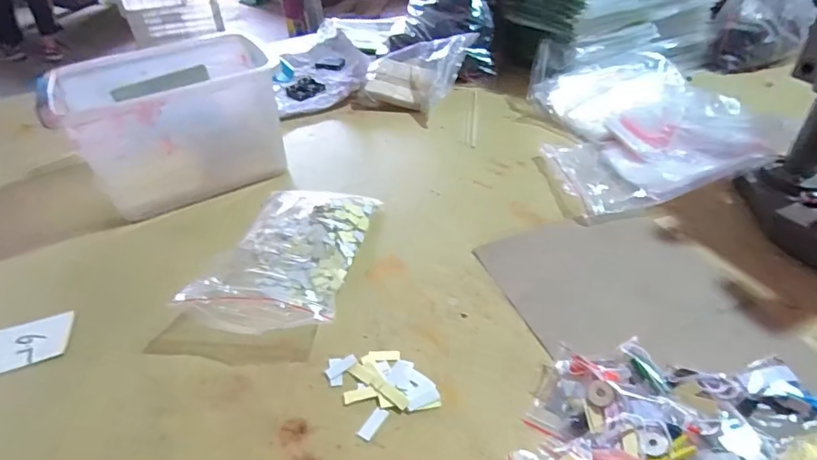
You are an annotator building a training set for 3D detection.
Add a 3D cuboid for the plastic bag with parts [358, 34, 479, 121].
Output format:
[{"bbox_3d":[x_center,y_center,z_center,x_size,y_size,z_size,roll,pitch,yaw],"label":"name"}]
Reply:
[{"bbox_3d":[0.010,-0.275,0.839,0.183,0.098,0.110,17,44,25],"label":"plastic bag with parts"}]

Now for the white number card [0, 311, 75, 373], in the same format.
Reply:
[{"bbox_3d":[-0.390,0.116,0.484,0.093,0.006,0.060,-13,43,-16],"label":"white number card"}]

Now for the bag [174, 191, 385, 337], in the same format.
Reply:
[{"bbox_3d":[-0.127,0.023,0.538,0.141,0.050,0.219,5,40,12],"label":"bag"}]

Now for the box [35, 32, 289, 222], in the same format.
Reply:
[{"bbox_3d":[-0.315,-0.142,0.673,0.251,0.176,0.192,-18,41,-15],"label":"box"}]

